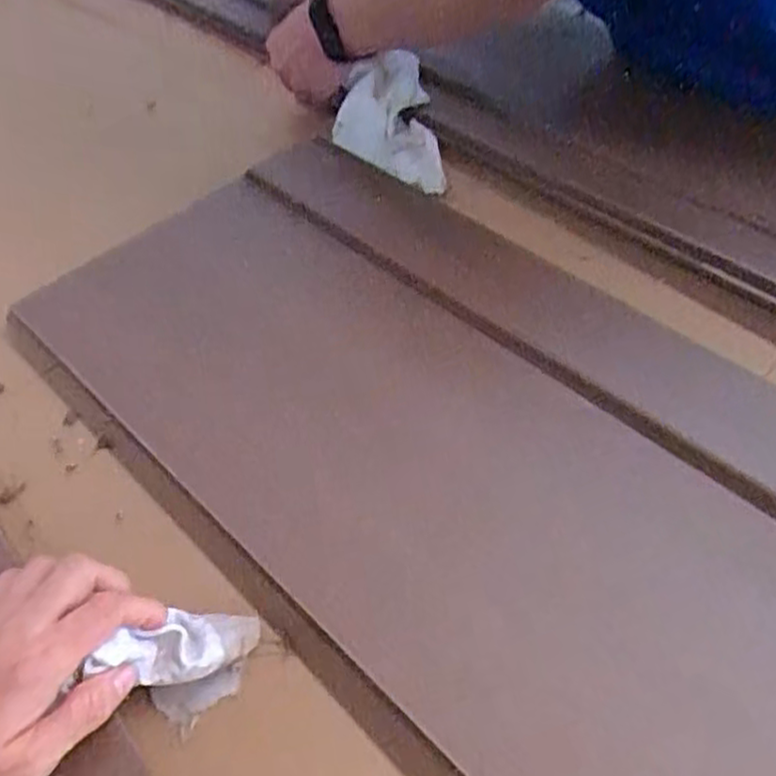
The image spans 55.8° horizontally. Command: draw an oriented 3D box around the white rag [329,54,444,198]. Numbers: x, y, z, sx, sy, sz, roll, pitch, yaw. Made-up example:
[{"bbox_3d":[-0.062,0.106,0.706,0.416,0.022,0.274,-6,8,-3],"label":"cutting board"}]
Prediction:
[{"bbox_3d":[0.001,-0.283,0.761,0.087,0.133,0.153,-16,50,-10],"label":"white rag"}]

